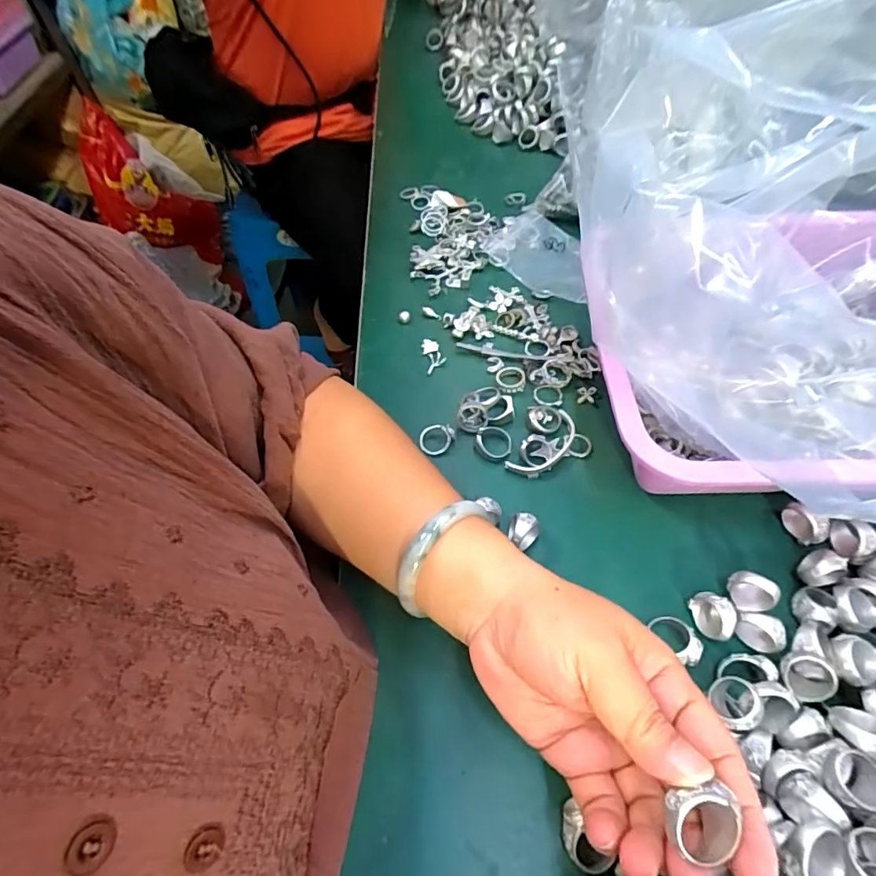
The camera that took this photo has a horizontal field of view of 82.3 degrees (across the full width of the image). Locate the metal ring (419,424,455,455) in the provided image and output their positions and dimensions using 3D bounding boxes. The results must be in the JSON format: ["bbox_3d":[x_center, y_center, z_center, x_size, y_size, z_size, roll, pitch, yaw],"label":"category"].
[{"bbox_3d":[-0.001,-0.001,0.366,0.023,0.006,0.024,-2,57,3],"label":"metal ring"}]

